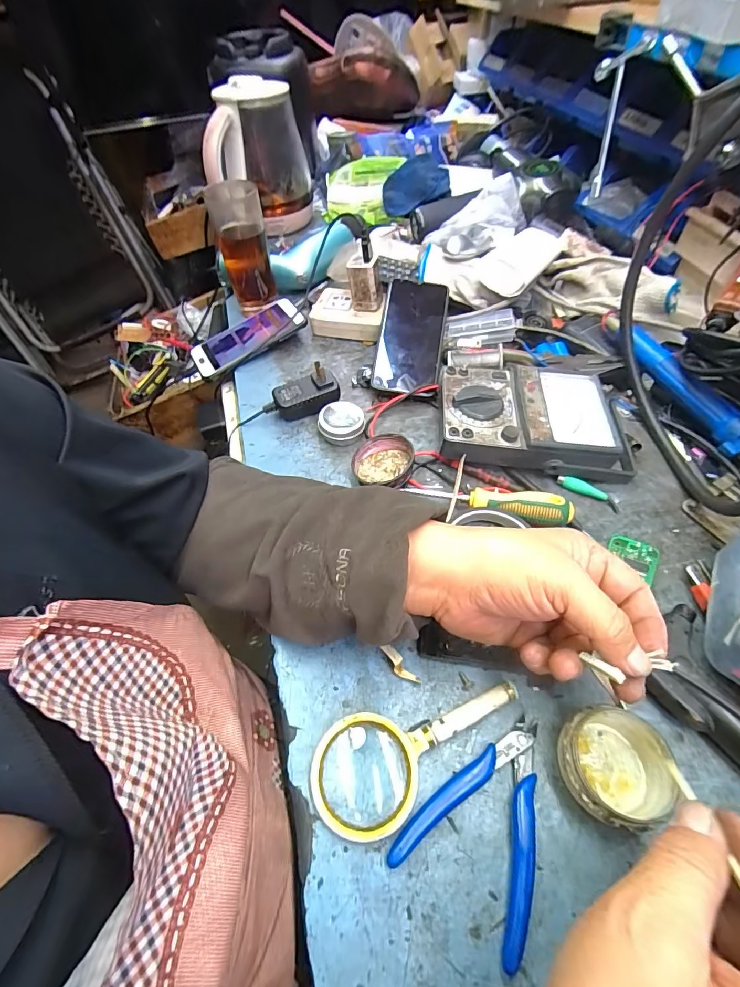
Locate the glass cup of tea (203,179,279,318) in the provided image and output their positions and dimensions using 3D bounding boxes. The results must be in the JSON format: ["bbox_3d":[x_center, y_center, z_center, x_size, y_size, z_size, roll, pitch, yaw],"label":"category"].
[{"bbox_3d":[-0.172,-0.339,0.569,0.063,0.136,0.065,-15,55,-9],"label":"glass cup of tea"}]

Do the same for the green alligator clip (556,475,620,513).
[{"bbox_3d":[0.210,-0.002,0.406,0.060,0.011,0.010,28,60,21],"label":"green alligator clip"}]

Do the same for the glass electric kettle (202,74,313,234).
[{"bbox_3d":[-0.185,-0.553,0.701,0.154,0.193,0.109,-5,54,-1],"label":"glass electric kettle"}]

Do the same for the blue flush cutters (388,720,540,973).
[{"bbox_3d":[0.078,0.199,0.262,0.079,0.009,0.113,32,61,23],"label":"blue flush cutters"}]

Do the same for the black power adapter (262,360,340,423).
[{"bbox_3d":[-0.077,-0.110,0.473,0.083,0.049,0.032,-13,54,-7],"label":"black power adapter"}]

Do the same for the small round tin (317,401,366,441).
[{"bbox_3d":[-0.031,-0.076,0.463,0.048,0.023,0.047,-1,54,2],"label":"small round tin"}]

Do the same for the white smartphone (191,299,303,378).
[{"bbox_3d":[-0.164,-0.209,0.564,0.152,0.010,0.072,-33,55,-8],"label":"white smartphone"}]

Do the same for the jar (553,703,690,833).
[{"bbox_3d":[0.152,0.169,0.263,0.067,0.034,0.062,-1,54,2],"label":"jar"}]

